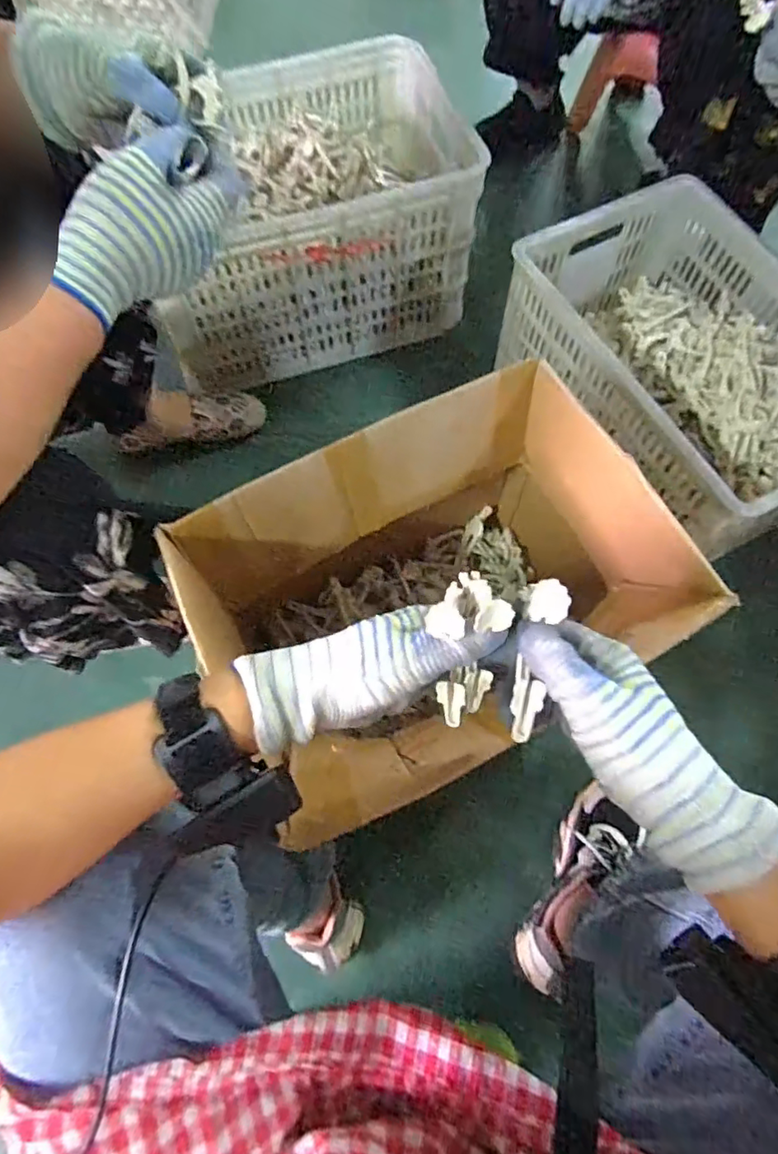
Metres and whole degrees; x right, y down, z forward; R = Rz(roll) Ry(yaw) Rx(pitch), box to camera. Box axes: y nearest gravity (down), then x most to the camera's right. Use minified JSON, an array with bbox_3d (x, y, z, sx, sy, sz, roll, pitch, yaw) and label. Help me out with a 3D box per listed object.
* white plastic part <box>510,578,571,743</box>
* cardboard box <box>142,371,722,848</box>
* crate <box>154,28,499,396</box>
[{"bbox_3d":[0.081,0.045,0.313,0.020,0.022,0.092,11,106,7],"label":"white plastic part"},{"bbox_3d":[0.049,0.036,0.607,0.383,0.317,0.303,-31,71,-9],"label":"cardboard box"},{"bbox_3d":[-0.146,-0.590,0.950,0.511,0.271,0.366,-22,70,-6],"label":"crate"}]

